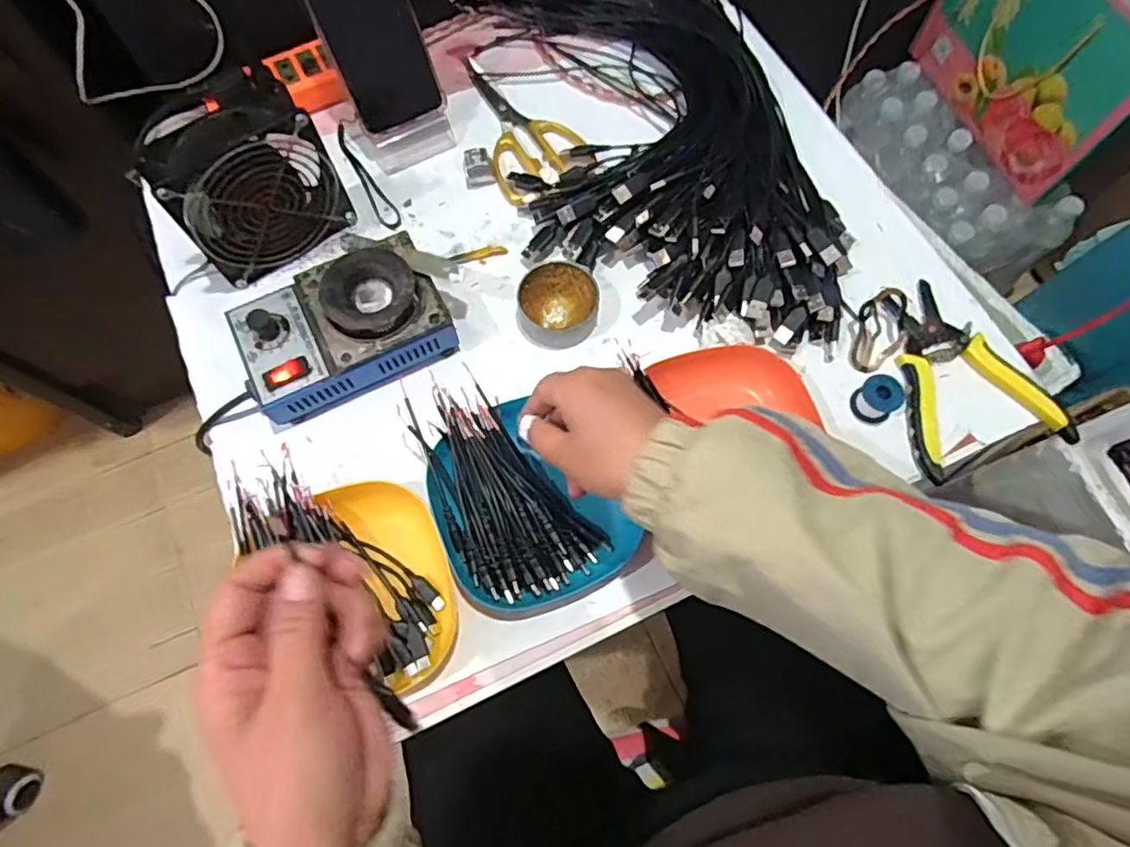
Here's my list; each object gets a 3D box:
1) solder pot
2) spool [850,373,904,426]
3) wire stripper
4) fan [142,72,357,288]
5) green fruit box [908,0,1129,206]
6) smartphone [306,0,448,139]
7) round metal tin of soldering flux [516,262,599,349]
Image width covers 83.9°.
[{"bbox_3d":[-0.168,-0.077,0.475,0.153,0.052,0.108,-26,73,-9],"label":"solder pot"},{"bbox_3d":[0.236,-0.019,0.473,0.034,0.024,0.031,0,71,0],"label":"spool"},{"bbox_3d":[0.300,-0.040,0.486,0.116,0.019,0.149,-16,72,-6],"label":"wire stripper"},{"bbox_3d":[-0.240,-0.184,0.488,0.117,0.113,0.056,-32,74,-11],"label":"fan"},{"bbox_3d":[0.663,-0.503,0.827,0.150,0.237,0.323,-21,72,-7],"label":"green fruit box"},{"bbox_3d":[-0.160,-0.328,0.507,0.077,0.167,0.007,-28,41,-9],"label":"smartphone"},{"bbox_3d":[-0.005,-0.095,0.506,0.062,0.023,0.063,0,71,0],"label":"round metal tin of soldering flux"}]

